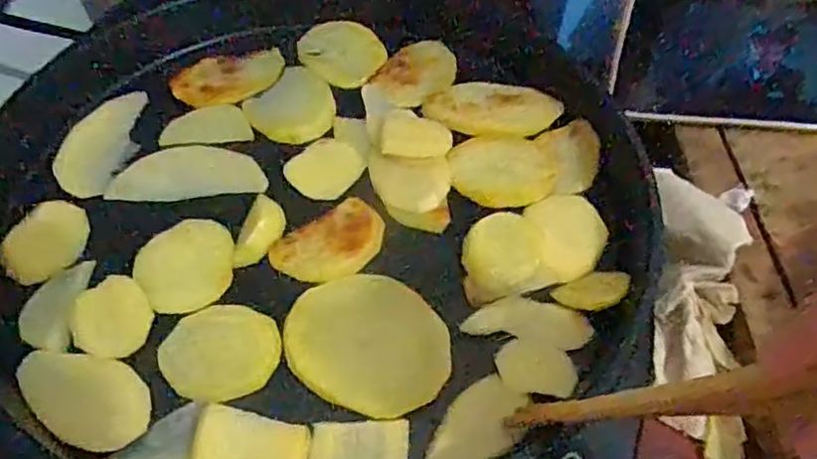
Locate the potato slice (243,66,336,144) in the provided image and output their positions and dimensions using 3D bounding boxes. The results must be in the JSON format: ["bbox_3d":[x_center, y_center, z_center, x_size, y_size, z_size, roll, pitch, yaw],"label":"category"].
[{"bbox_3d":[-0.062,-0.070,0.377,0.049,0.004,0.053,2,54,-2],"label":"potato slice"}]

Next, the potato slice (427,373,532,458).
[{"bbox_3d":[0.026,0.081,0.270,0.028,0.004,0.051,37,60,21],"label":"potato slice"}]

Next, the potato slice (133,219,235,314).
[{"bbox_3d":[-0.102,0.016,0.308,0.042,0.004,0.048,-6,54,-8],"label":"potato slice"}]

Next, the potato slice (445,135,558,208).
[{"bbox_3d":[0.049,-0.032,0.352,0.055,0.005,0.046,-3,54,-6],"label":"potato slice"}]

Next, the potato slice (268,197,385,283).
[{"bbox_3d":[-0.036,0.006,0.316,0.053,0.004,0.036,-30,61,-23],"label":"potato slice"}]

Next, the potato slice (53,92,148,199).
[{"bbox_3d":[-0.160,-0.048,0.356,0.034,0.006,0.073,14,54,7],"label":"potato slice"}]

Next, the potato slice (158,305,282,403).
[{"bbox_3d":[-0.080,0.052,0.285,0.048,0.004,0.043,-10,55,-11],"label":"potato slice"}]

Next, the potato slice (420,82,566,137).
[{"bbox_3d":[0.048,-0.069,0.380,0.074,0.005,0.043,13,54,6],"label":"potato slice"}]

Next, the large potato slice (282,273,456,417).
[{"bbox_3d":[-0.017,0.048,0.289,0.071,0.004,0.060,15,54,7],"label":"large potato slice"}]

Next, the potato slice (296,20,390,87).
[{"bbox_3d":[-0.039,-0.109,0.410,0.049,0.008,0.065,-34,63,-25],"label":"potato slice"}]

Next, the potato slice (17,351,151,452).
[{"bbox_3d":[-0.132,0.066,0.269,0.059,0.004,0.034,18,55,10],"label":"potato slice"}]

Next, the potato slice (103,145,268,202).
[{"bbox_3d":[-0.113,-0.030,0.342,0.075,0.004,0.037,-7,55,-9],"label":"potato slice"}]

